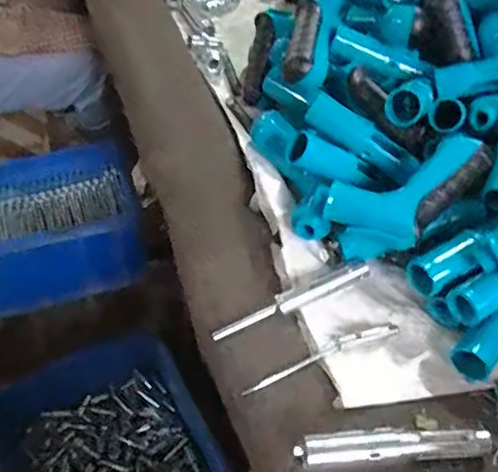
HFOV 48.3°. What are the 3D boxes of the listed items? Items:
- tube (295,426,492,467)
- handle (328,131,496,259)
[{"bbox_3d":[0.096,0.141,0.371,0.128,0.021,0.019,-3,50,-3],"label":"tube"},{"bbox_3d":[0.135,-0.031,0.449,0.142,0.053,0.068,-33,56,-2],"label":"handle"}]

